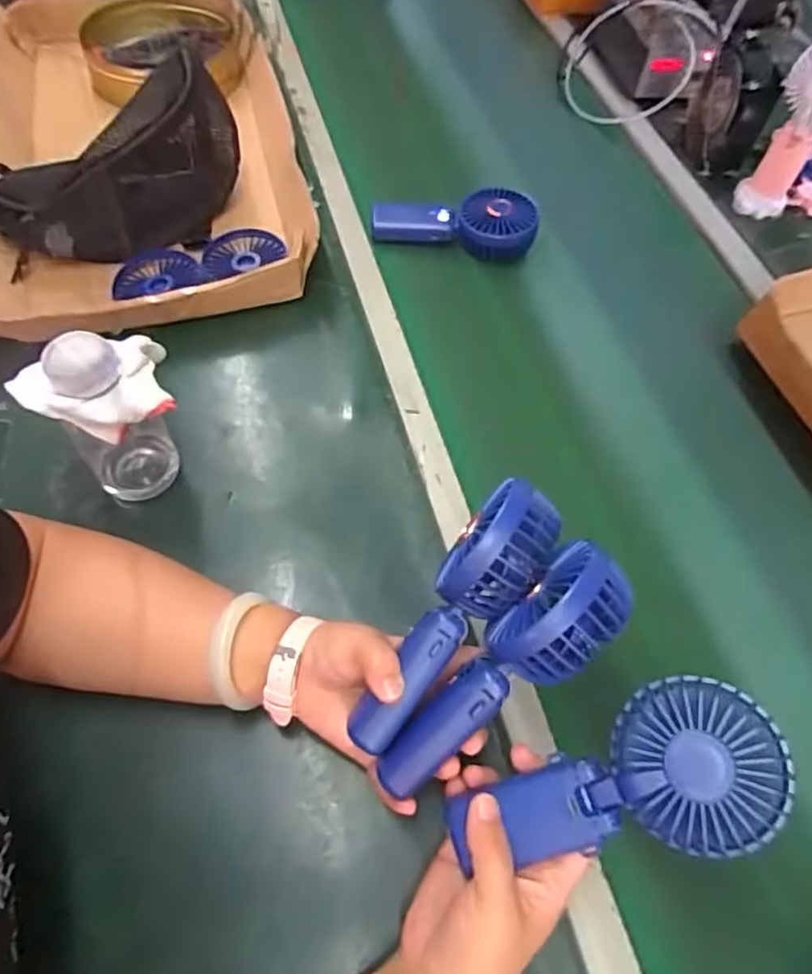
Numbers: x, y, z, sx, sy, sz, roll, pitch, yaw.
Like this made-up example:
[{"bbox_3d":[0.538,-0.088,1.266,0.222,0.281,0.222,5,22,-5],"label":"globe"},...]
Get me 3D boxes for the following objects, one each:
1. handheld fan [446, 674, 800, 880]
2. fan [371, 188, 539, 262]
[{"bbox_3d":[0.109,0.163,0.344,0.175,0.027,0.080,-25,59,15],"label":"handheld fan"},{"bbox_3d":[0.054,-0.290,0.715,0.179,0.051,0.066,-2,59,-4],"label":"fan"}]

